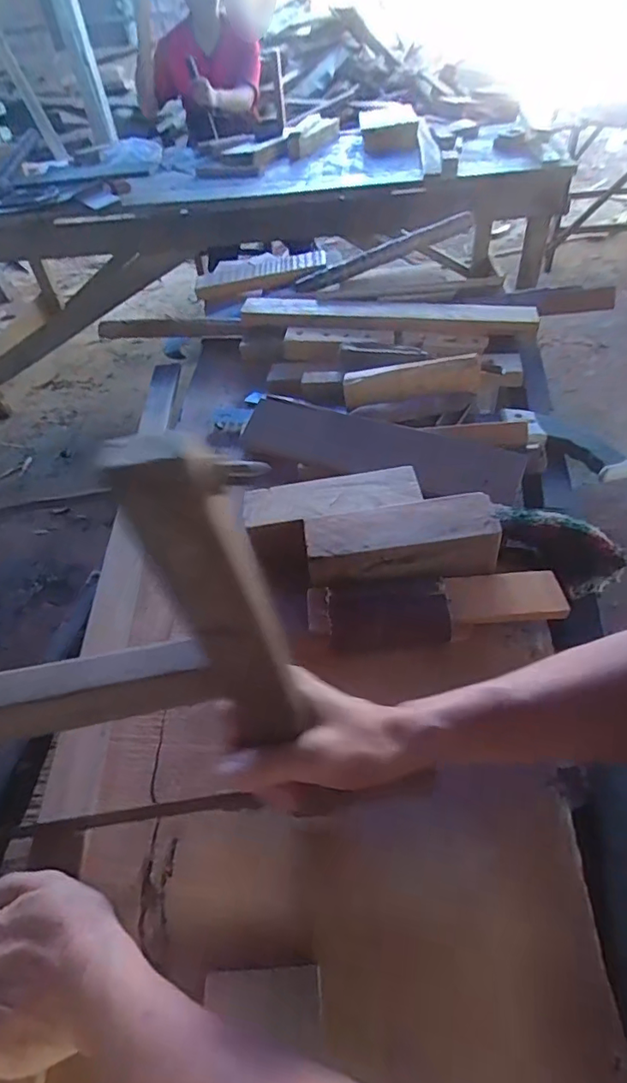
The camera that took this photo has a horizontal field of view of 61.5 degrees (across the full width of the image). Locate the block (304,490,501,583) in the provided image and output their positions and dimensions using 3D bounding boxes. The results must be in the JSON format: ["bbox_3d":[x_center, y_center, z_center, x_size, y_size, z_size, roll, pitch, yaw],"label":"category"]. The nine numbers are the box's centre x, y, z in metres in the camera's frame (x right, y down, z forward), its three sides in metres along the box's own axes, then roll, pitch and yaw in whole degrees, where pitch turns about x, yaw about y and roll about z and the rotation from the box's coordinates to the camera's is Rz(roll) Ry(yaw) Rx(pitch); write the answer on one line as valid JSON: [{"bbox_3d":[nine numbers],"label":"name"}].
[{"bbox_3d":[0.079,0.000,0.475,0.166,0.047,0.060,-6,47,1],"label":"block"}]

